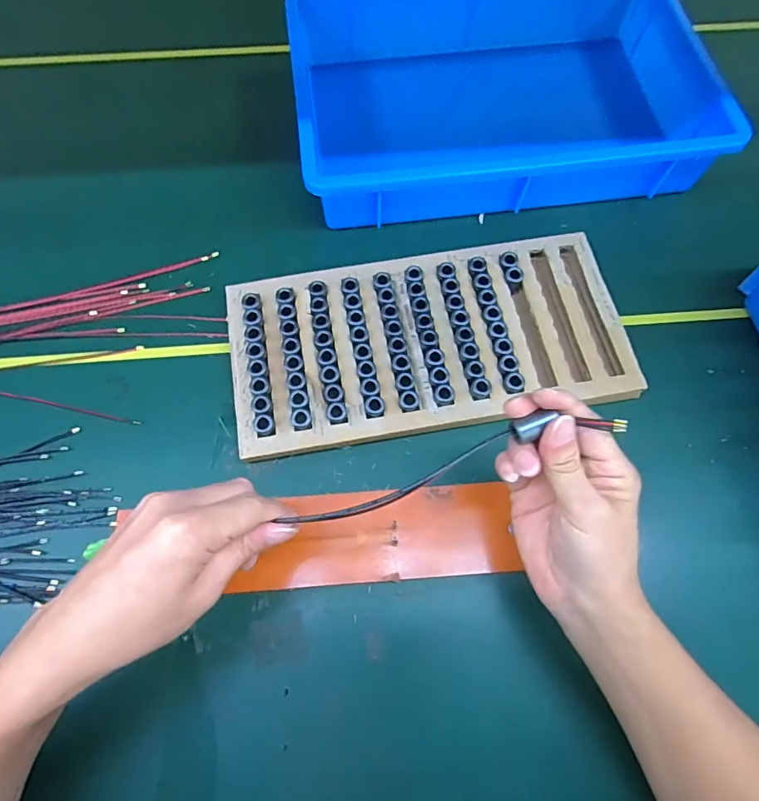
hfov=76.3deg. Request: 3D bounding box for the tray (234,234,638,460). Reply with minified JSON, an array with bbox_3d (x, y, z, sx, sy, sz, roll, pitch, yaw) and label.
[{"bbox_3d":[0.045,-0.055,0.458,0.357,0.033,0.176,-9,69,-4],"label":"tray"}]

